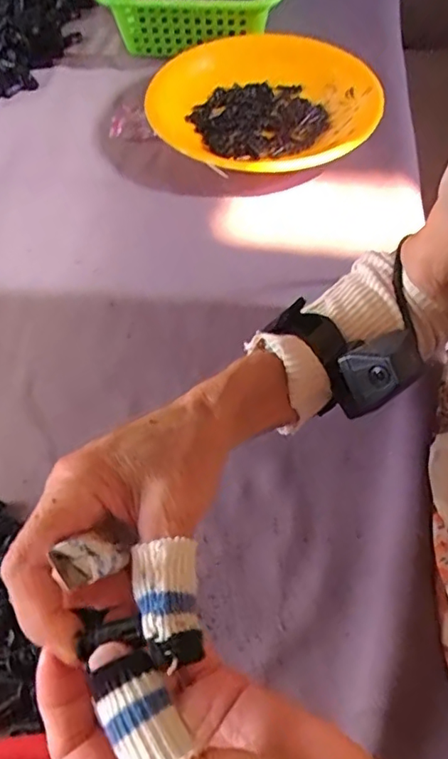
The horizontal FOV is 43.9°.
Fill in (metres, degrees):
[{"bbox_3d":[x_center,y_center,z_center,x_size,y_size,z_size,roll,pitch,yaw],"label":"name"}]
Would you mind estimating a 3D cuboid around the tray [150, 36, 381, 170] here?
[{"bbox_3d":[0.041,-0.301,0.612,0.242,0.046,0.229,-2,57,0],"label":"tray"}]

